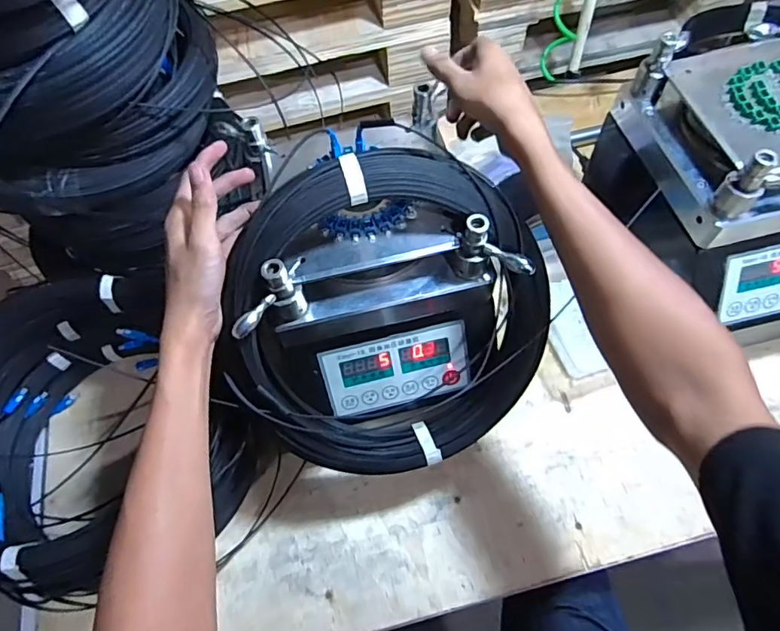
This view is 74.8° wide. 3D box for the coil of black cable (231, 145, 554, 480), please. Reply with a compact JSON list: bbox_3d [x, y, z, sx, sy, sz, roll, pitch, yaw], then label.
[{"bbox_3d":[0.005,0.006,0.484,0.301,0.300,0.054,1,20,-12],"label":"coil of black cable"}]

